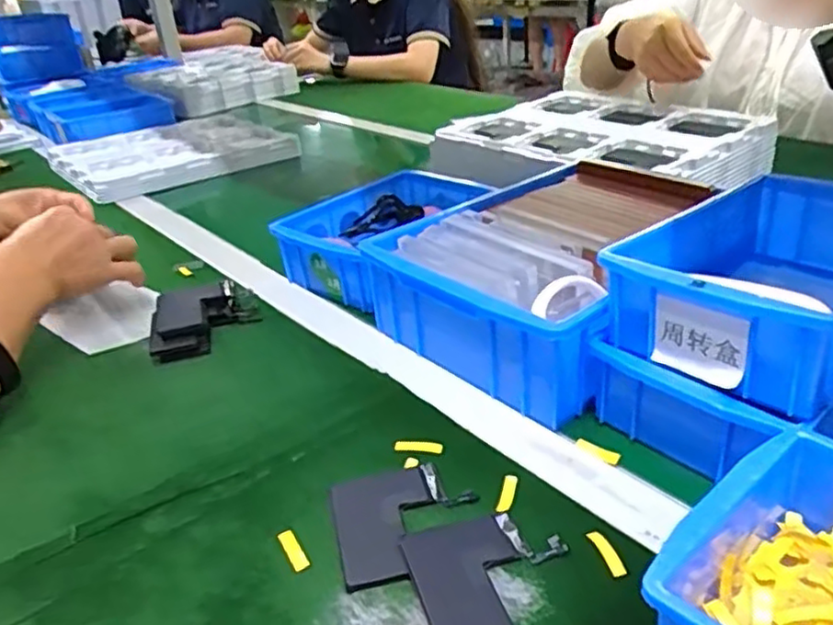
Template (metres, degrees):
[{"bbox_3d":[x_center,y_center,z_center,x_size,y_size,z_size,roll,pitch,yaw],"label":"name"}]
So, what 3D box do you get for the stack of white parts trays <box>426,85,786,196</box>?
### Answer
[{"bbox_3d":[0.218,-0.213,0.839,0.284,0.047,0.345,-24,35,-31],"label":"stack of white parts trays"}]

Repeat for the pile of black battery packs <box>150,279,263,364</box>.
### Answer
[{"bbox_3d":[-0.184,0.004,0.587,0.089,0.030,0.083,-13,30,-15],"label":"pile of black battery packs"}]

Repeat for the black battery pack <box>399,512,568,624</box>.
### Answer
[{"bbox_3d":[0.039,0.132,0.338,0.078,0.005,0.075,-12,30,-14],"label":"black battery pack"}]

